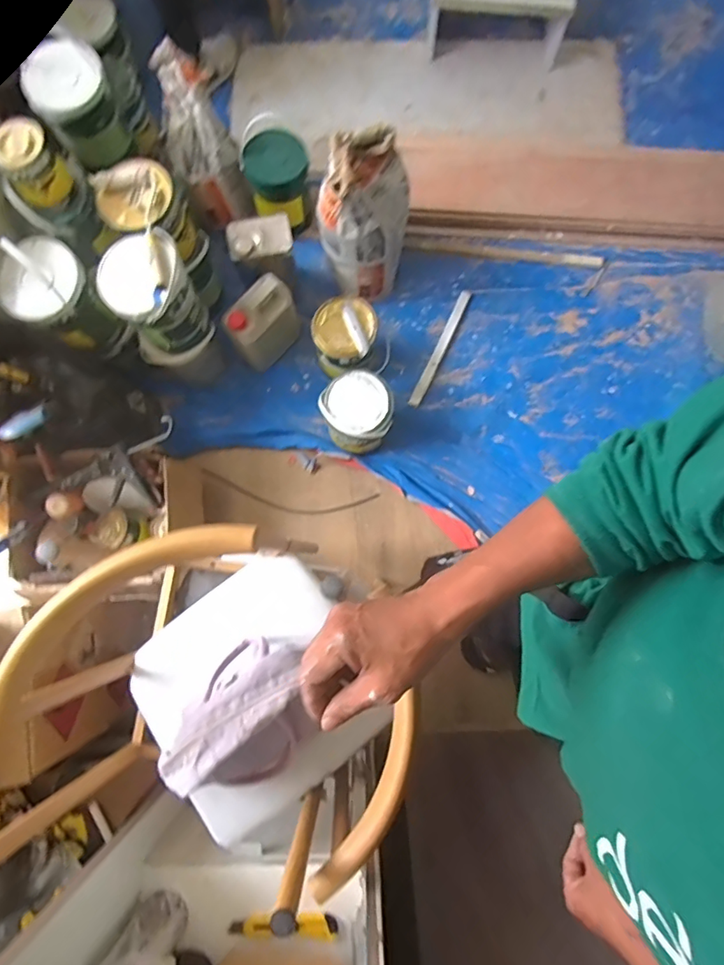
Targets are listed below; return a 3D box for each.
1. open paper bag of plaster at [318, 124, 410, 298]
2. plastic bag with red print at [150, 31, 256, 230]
[{"bbox_3d":[0.006,-0.656,1.253,0.202,0.370,0.203,1,80,1],"label":"open paper bag of plaster"},{"bbox_3d":[-0.407,-0.863,1.287,0.160,0.371,0.107,-25,41,-4],"label":"plastic bag with red print"}]

